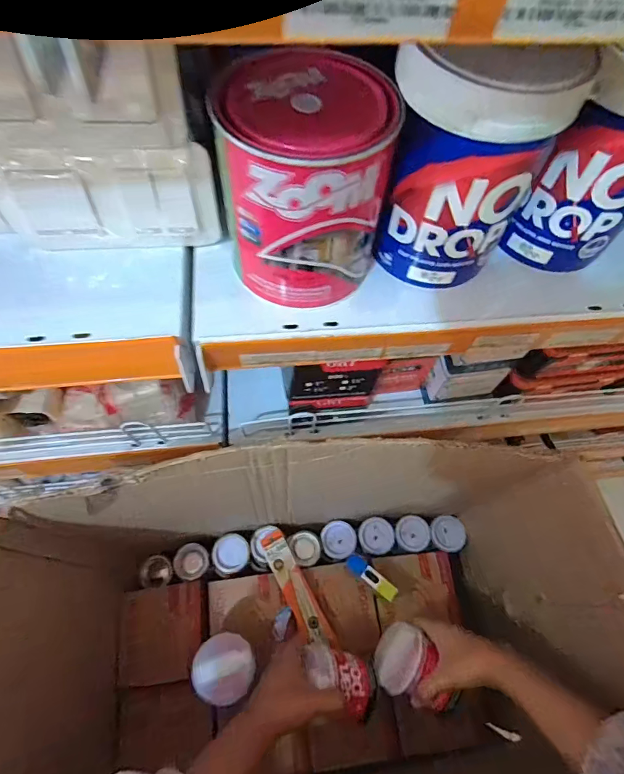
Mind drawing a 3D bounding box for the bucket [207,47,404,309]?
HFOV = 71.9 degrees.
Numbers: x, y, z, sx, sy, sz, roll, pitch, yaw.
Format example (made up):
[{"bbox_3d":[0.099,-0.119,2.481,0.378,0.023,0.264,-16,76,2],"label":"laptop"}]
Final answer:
[{"bbox_3d":[-0.003,-0.132,0.287,0.103,0.115,0.100,1,64,-2],"label":"bucket"}]

